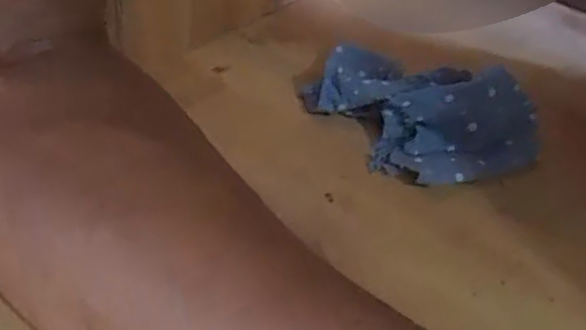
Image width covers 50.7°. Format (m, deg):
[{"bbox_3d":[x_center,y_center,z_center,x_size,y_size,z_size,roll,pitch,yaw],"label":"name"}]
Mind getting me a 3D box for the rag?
[{"bbox_3d":[0.101,-0.058,0.509,0.135,0.052,0.180,-23,49,-28],"label":"rag"}]

